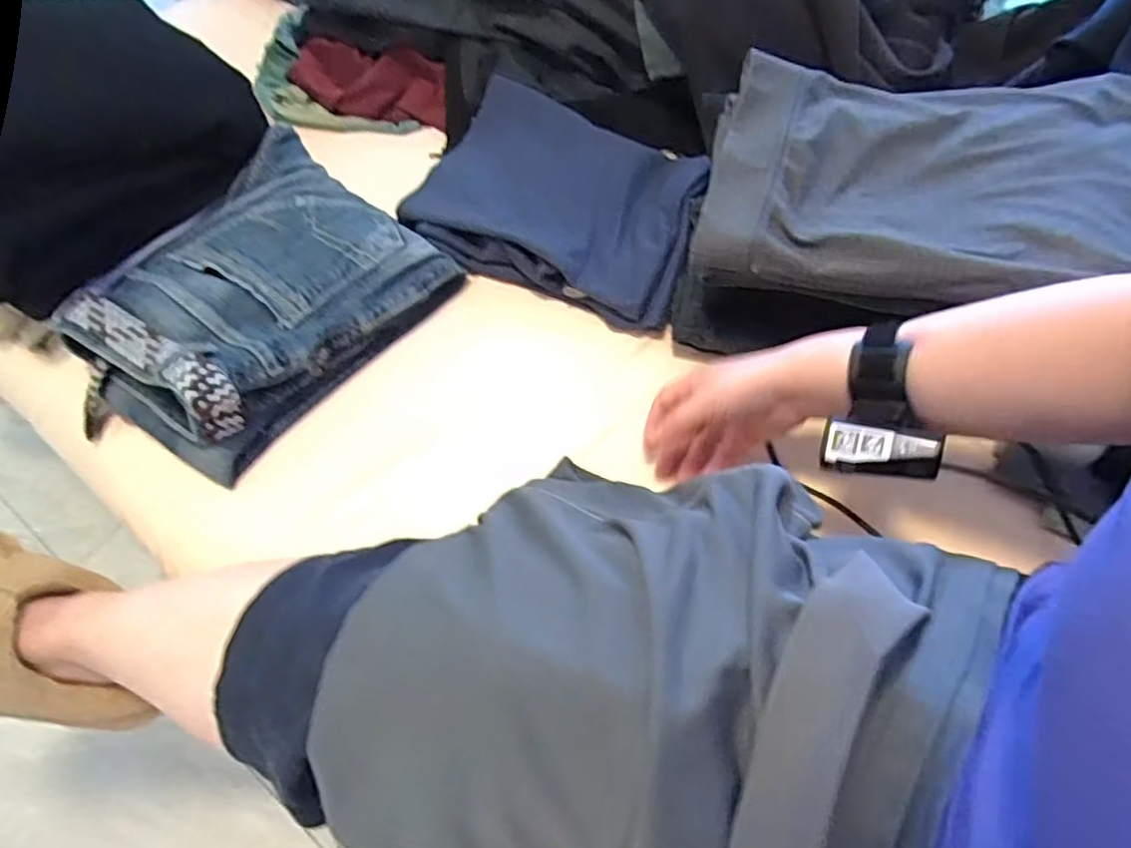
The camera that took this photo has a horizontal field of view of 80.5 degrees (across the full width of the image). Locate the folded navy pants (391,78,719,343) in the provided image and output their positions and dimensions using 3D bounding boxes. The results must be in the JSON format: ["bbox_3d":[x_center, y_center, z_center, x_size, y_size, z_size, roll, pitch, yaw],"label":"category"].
[{"bbox_3d":[-0.001,-0.248,0.722,0.309,0.049,0.257,20,62,17],"label":"folded navy pants"}]

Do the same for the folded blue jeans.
[{"bbox_3d":[-0.315,-0.124,0.651,0.261,0.089,0.338,36,68,24],"label":"folded blue jeans"}]

